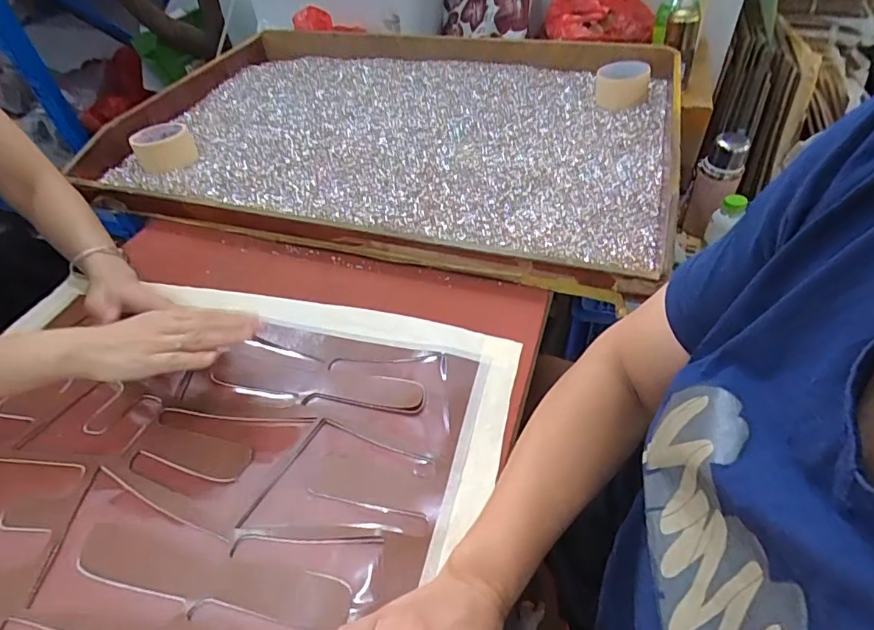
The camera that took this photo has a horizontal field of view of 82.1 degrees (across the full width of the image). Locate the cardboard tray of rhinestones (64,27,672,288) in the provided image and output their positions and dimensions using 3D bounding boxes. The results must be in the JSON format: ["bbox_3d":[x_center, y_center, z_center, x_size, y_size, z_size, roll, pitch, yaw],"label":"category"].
[{"bbox_3d":[-0.086,-0.329,0.859,0.918,0.070,0.607,12,49,17],"label":"cardboard tray of rhinestones"}]

